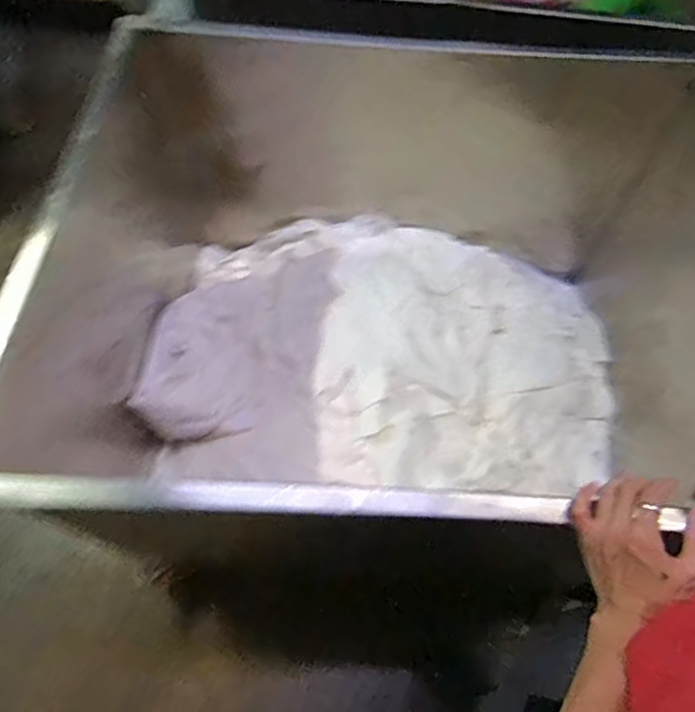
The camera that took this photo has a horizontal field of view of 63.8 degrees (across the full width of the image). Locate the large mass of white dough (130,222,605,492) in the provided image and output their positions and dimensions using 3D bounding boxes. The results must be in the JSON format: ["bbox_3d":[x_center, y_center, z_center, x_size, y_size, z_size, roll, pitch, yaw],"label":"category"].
[{"bbox_3d":[0.099,-0.032,1.151,0.909,0.192,0.584,2,61,-2],"label":"large mass of white dough"}]

